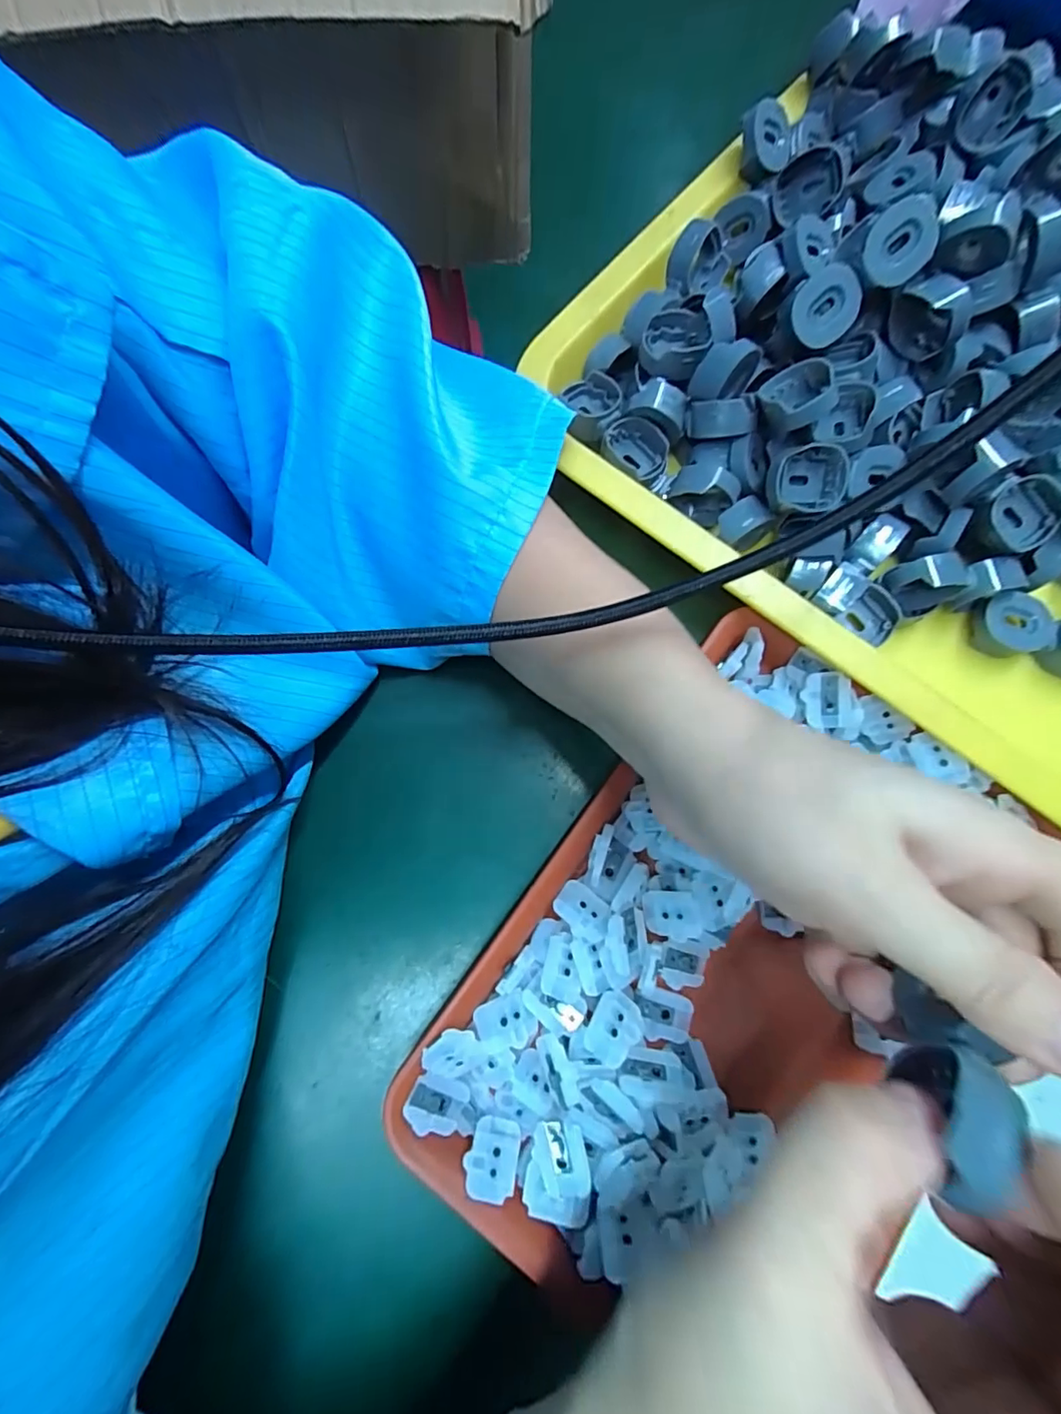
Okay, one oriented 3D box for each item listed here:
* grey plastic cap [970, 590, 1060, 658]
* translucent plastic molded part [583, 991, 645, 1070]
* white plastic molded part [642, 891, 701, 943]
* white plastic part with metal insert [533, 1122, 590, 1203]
[{"bbox_3d":[0.205,-0.035,0.231,0.027,0.014,0.027,0,76,-1],"label":"grey plastic cap"},{"bbox_3d":[0.029,0.110,0.186,0.017,0.008,0.020,30,77,7],"label":"translucent plastic molded part"},{"bbox_3d":[0.051,0.076,0.196,0.018,0.007,0.017,-1,76,-1],"label":"white plastic molded part"},{"bbox_3d":[0.010,0.149,0.179,0.016,0.007,0.021,-10,76,-3],"label":"white plastic part with metal insert"}]

